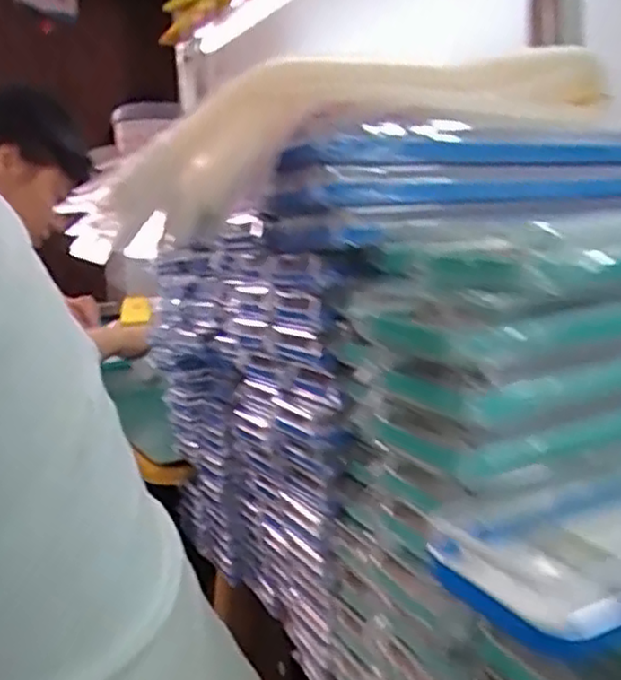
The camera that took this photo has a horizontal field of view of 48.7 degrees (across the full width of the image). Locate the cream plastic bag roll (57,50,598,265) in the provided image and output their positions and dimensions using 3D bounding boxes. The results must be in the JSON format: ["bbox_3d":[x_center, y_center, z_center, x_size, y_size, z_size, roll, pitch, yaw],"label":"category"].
[{"bbox_3d":[0.040,-0.127,0.378,0.347,0.069,0.062,-22,17,-24],"label":"cream plastic bag roll"}]

